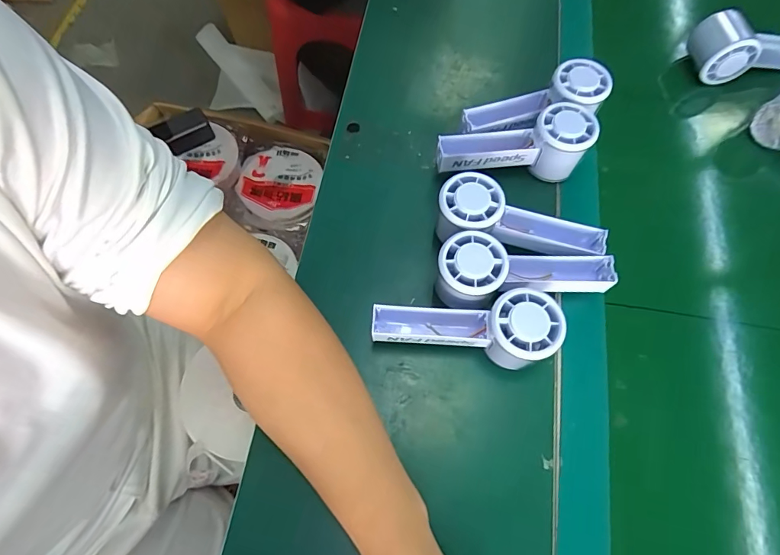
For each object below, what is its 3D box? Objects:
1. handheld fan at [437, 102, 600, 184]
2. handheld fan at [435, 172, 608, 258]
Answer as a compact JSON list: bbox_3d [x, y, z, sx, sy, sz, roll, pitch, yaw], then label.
[{"bbox_3d":[0.123,-0.136,0.439,0.152,0.069,0.057,3,67,-2],"label":"handheld fan"},{"bbox_3d":[0.120,-0.048,0.403,0.153,0.064,0.058,7,66,0],"label":"handheld fan"}]

